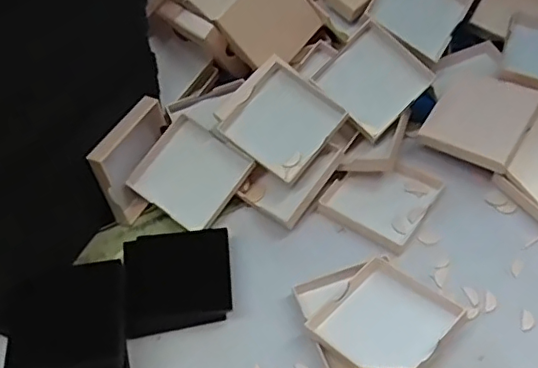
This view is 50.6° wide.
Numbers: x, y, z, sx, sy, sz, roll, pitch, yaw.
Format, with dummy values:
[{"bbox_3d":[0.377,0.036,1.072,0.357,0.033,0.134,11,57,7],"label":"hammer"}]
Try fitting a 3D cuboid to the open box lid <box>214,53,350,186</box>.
[{"bbox_3d":[0.007,-0.057,0.482,0.094,0.017,0.080,39,83,15],"label":"open box lid"}]

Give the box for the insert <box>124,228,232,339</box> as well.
[{"bbox_3d":[-0.070,0.072,0.434,0.079,0.005,0.074,-7,68,-3],"label":"insert"}]

